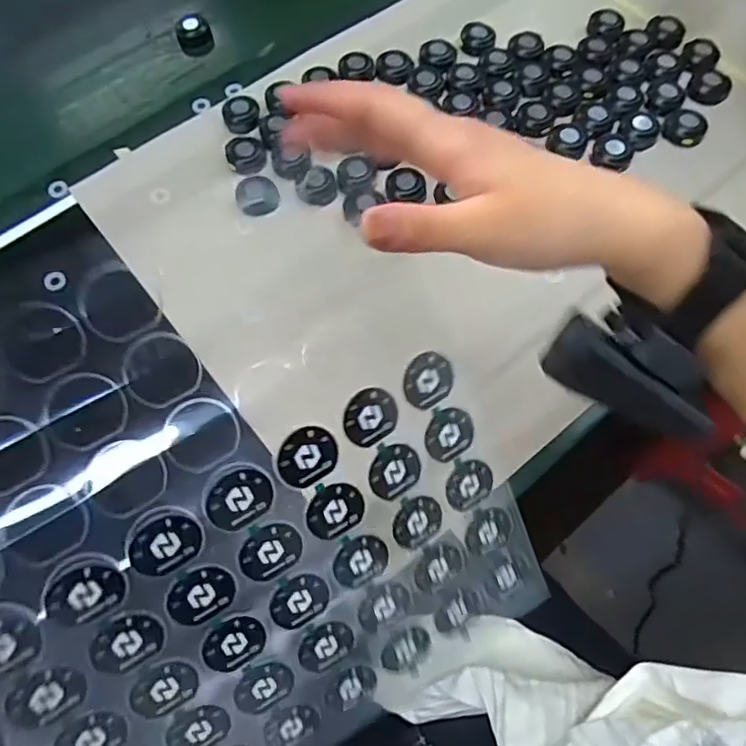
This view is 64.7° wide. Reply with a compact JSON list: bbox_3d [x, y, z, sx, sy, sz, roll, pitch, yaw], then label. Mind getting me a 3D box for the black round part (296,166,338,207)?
[{"bbox_3d":[-0.041,-0.137,0.432,0.029,0.013,0.025,-14,66,-5],"label":"black round part"}]

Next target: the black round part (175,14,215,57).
[{"bbox_3d":[-0.157,-0.298,0.520,0.030,0.020,0.030,0,66,1],"label":"black round part"}]

